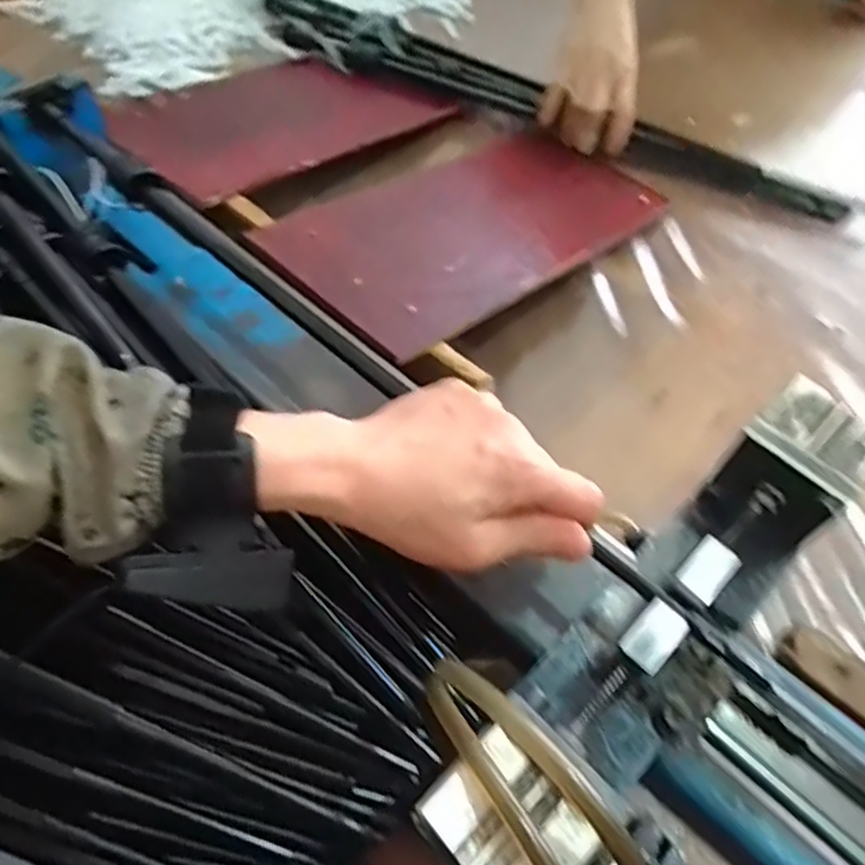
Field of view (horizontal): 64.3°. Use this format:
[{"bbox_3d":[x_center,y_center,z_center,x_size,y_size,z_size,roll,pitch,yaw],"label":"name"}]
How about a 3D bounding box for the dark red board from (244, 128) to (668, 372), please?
[{"bbox_3d":[0.039,-0.178,0.574,0.166,0.016,0.353,38,52,21],"label":"dark red board"}]

